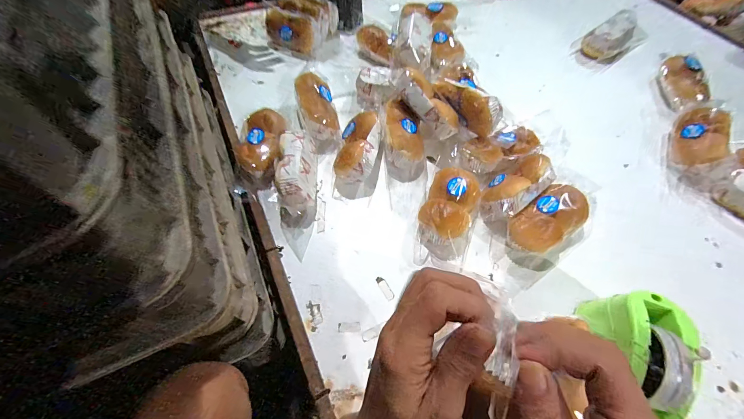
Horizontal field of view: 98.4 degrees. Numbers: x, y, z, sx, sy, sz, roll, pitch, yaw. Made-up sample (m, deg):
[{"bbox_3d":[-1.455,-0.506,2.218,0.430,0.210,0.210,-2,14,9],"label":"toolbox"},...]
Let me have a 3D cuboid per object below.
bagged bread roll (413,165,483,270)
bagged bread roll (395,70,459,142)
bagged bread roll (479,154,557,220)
[{"bbox_3d":[0.121,0.008,0.499,0.083,0.050,0.161,17,61,11],"label":"bagged bread roll"},{"bbox_3d":[0.099,-0.184,0.561,0.054,0.040,0.137,-41,91,-21],"label":"bagged bread roll"},{"bbox_3d":[0.230,-0.033,0.512,0.128,0.059,0.060,-31,63,-17],"label":"bagged bread roll"}]

